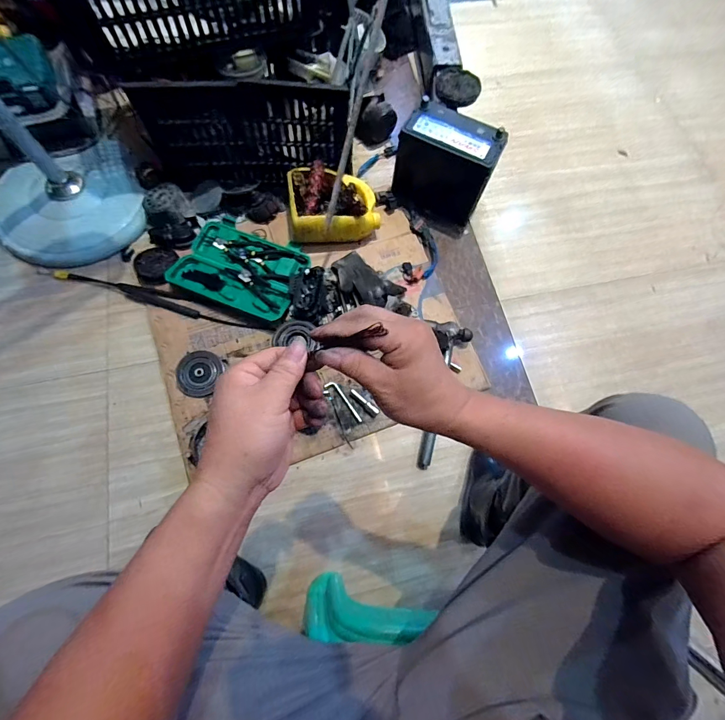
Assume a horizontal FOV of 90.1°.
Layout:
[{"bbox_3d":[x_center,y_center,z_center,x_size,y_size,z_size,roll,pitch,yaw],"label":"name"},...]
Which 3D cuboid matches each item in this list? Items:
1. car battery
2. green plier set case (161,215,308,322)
[{"bbox_3d":[0.204,-0.475,0.913,0.227,0.198,0.154,34,74,8],"label":"car battery"},{"bbox_3d":[-0.294,-0.228,0.877,0.291,0.035,0.220,21,73,4],"label":"green plier set case"}]

